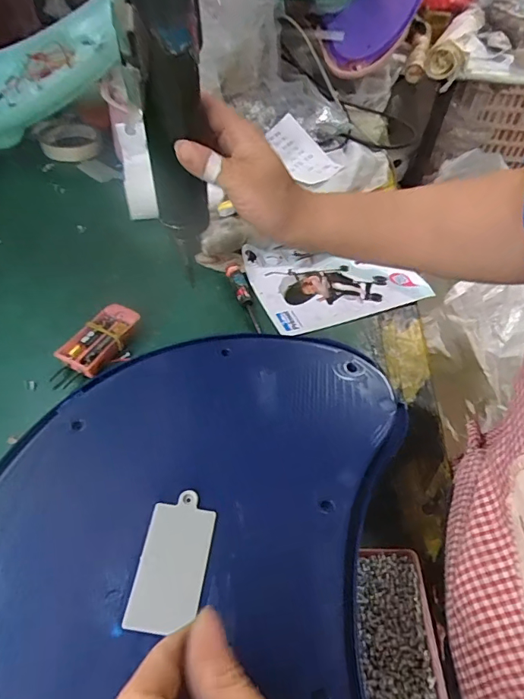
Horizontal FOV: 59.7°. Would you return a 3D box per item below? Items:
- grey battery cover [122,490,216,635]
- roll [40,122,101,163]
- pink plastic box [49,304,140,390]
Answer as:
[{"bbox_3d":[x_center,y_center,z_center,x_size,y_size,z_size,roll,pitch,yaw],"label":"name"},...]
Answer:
[{"bbox_3d":[-0.045,0.105,0.232,0.033,0.004,0.066,7,47,3],"label":"grey battery cover"},{"bbox_3d":[-0.281,-0.305,0.670,0.078,0.017,0.092,-13,51,-16],"label":"roll"},{"bbox_3d":[-0.151,-0.003,0.415,0.040,0.024,0.088,25,50,18],"label":"pink plastic box"}]

